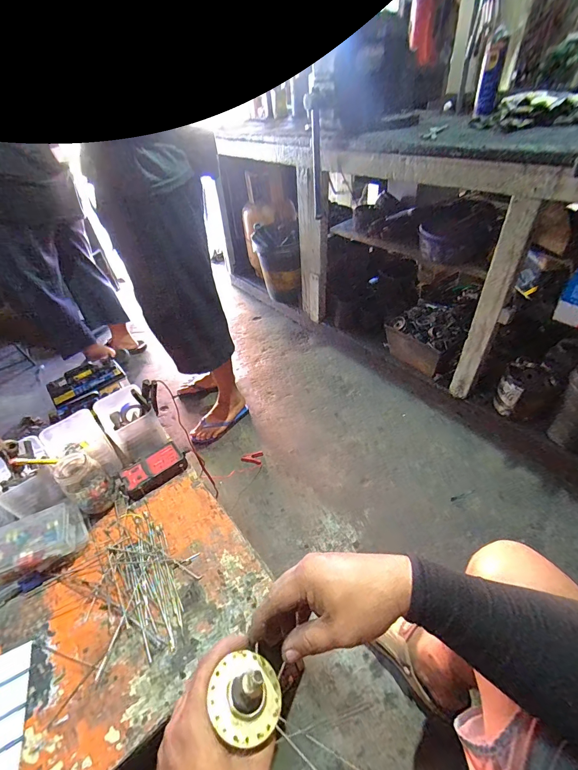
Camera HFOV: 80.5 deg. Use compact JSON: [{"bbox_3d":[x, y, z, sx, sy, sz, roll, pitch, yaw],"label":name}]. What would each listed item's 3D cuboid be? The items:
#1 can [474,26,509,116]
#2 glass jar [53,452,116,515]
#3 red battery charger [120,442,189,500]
[{"bbox_3d":[0.666,-1.023,1.128,0.064,0.201,0.058,11,45,18],"label":"can"},{"bbox_3d":[-0.331,0.160,0.560,0.067,0.093,0.061,27,52,31],"label":"glass jar"},{"bbox_3d":[-0.242,0.151,0.613,0.105,0.026,0.061,-31,48,-25],"label":"red battery charger"}]

